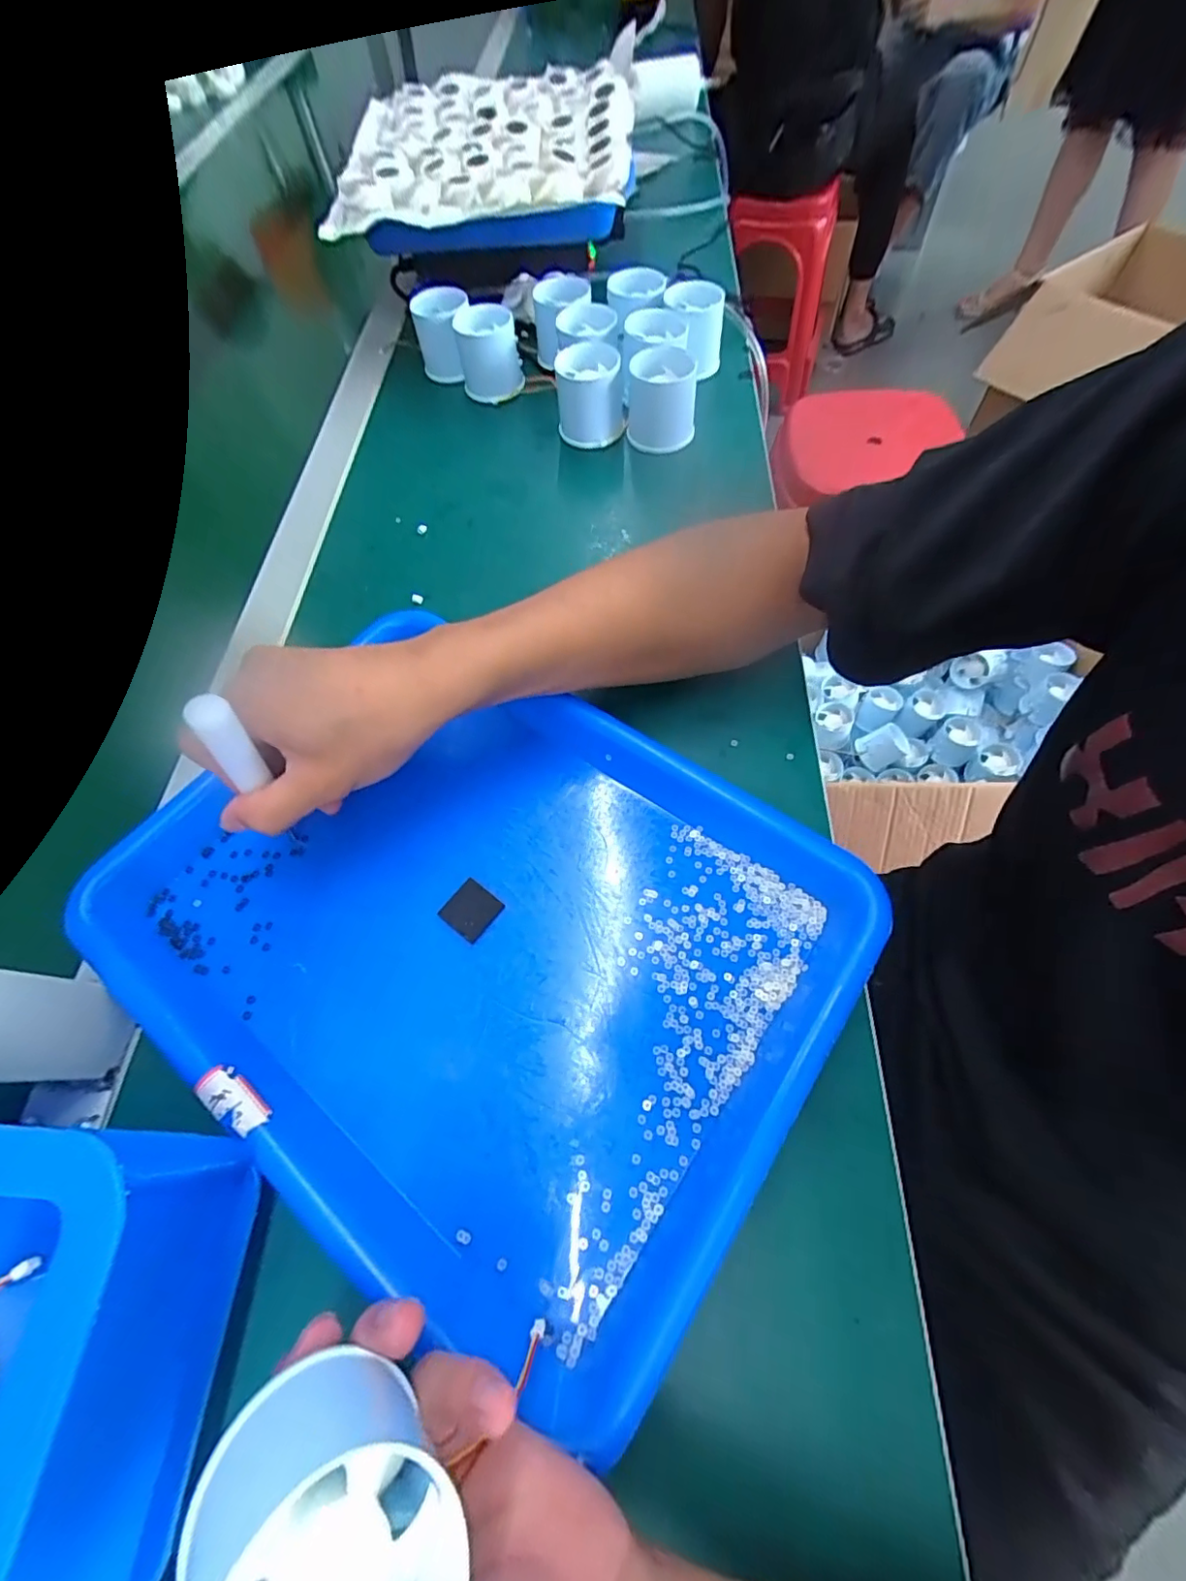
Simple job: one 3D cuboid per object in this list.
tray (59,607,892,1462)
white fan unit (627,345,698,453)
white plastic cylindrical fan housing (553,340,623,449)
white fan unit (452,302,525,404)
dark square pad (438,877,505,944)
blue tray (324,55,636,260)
[{"bbox_3d":[-0.059,0.061,0.271,0.331,0.029,0.245,31,69,17],"label":"tray"},{"bbox_3d":[0.056,-0.313,0.449,0.057,0.058,0.053,4,63,5],"label":"white fan unit"},{"bbox_3d":[-0.002,-0.326,0.458,0.055,0.056,0.056,-4,63,1],"label":"white plastic cylindrical fan housing"},{"bbox_3d":[-0.094,-0.394,0.501,0.056,0.054,0.060,-10,63,-2],"label":"white fan unit"},{"bbox_3d":[-0.063,0.061,0.283,0.026,0.004,0.025,34,69,18],"label":"dark square pad"},{"bbox_3d":[-0.096,-0.637,0.555,0.261,0.041,0.394,1,63,3],"label":"blue tray"}]

